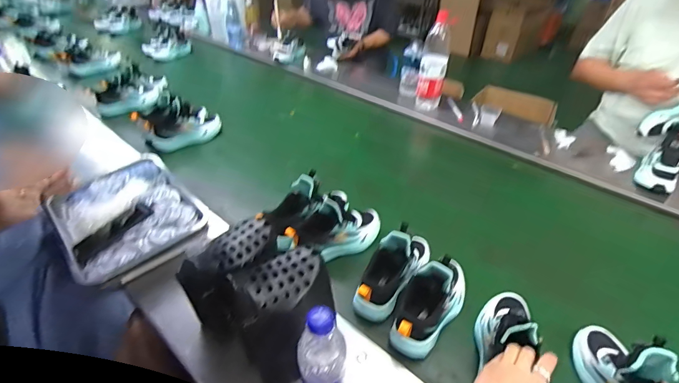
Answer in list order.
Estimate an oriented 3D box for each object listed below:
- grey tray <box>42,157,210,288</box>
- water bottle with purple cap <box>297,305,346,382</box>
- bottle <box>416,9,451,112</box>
[{"bbox_3d":[-0.461,0.040,0.790,0.252,0.053,0.314,-31,49,-32],"label":"grey tray"},{"bbox_3d":[-0.022,0.242,0.484,0.057,0.249,0.059,-2,40,-2],"label":"water bottle with purple cap"},{"bbox_3d":[0.321,-0.428,1.253,0.089,0.285,0.074,11,41,13],"label":"bottle"}]

